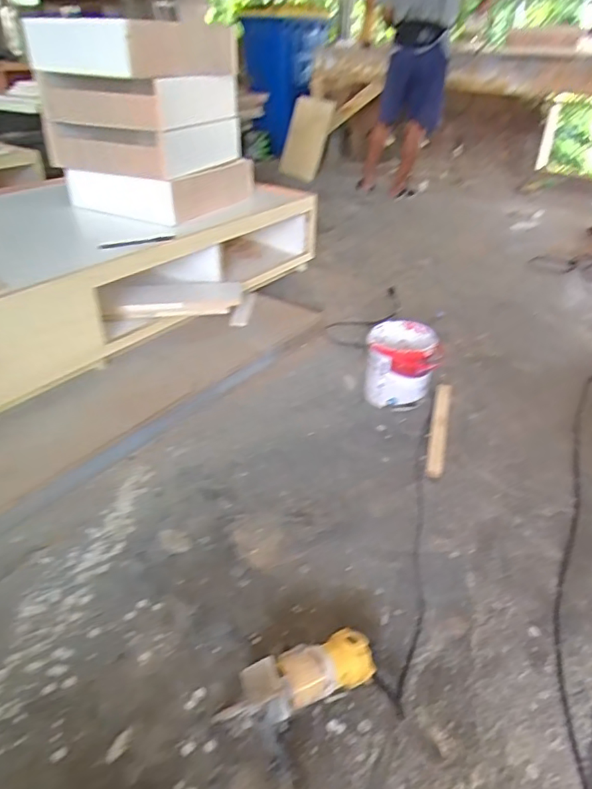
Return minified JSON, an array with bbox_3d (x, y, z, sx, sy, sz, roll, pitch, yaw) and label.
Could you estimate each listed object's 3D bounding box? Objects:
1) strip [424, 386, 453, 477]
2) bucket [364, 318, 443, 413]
[{"bbox_3d":[0.379,0.080,1.401,0.045,0.021,0.406,11,36,13],"label":"strip"},{"bbox_3d":[0.296,-0.082,1.505,0.195,0.186,0.195,4,35,4],"label":"bucket"}]

